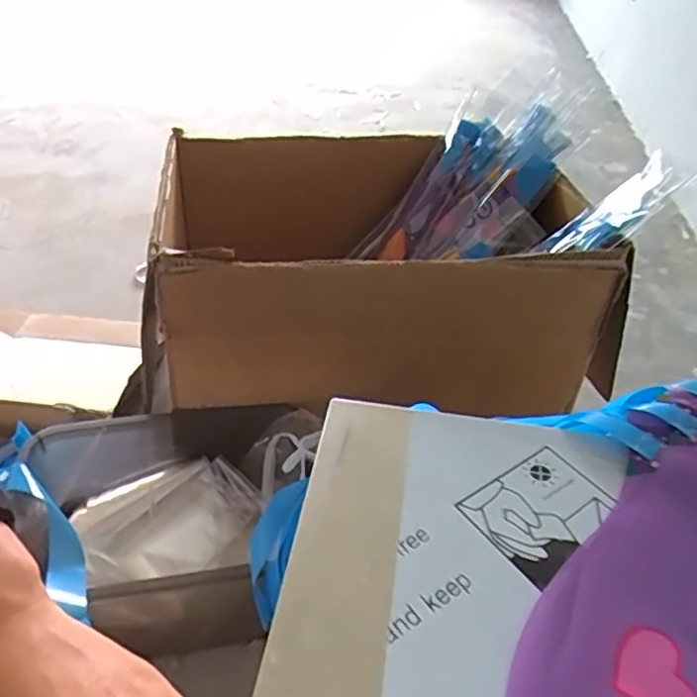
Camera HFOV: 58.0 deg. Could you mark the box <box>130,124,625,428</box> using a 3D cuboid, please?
[{"bbox_3d":[0.032,-0.140,0.979,0.639,0.228,0.548,-6,41,-15],"label":"box"}]

